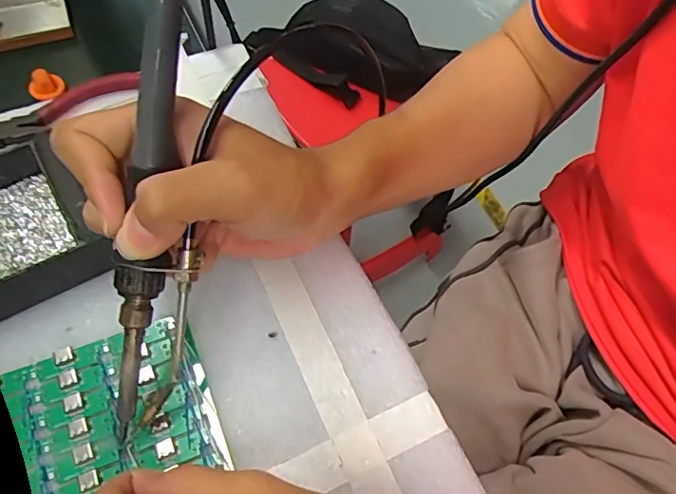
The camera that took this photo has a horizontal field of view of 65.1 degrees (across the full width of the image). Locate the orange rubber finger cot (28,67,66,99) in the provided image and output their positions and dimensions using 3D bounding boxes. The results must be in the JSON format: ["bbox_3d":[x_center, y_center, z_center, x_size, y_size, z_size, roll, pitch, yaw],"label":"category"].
[{"bbox_3d":[-0.181,-0.101,0.326,0.020,0.014,0.013,-22,64,-16],"label":"orange rubber finger cot"}]

